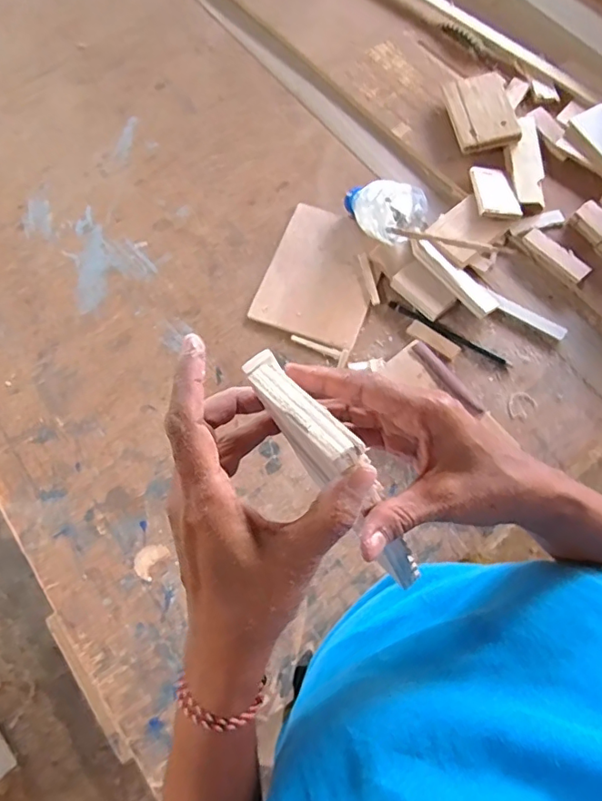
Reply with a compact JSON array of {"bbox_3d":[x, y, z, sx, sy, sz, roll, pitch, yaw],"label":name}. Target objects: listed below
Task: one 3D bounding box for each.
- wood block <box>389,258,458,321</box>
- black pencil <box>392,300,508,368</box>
[{"bbox_3d":[0.141,-0.127,0.602,0.040,0.020,0.069,-40,74,-13],"label":"wood block"},{"bbox_3d":[0.165,-0.075,0.588,0.147,0.006,0.011,29,72,11],"label":"black pencil"}]

